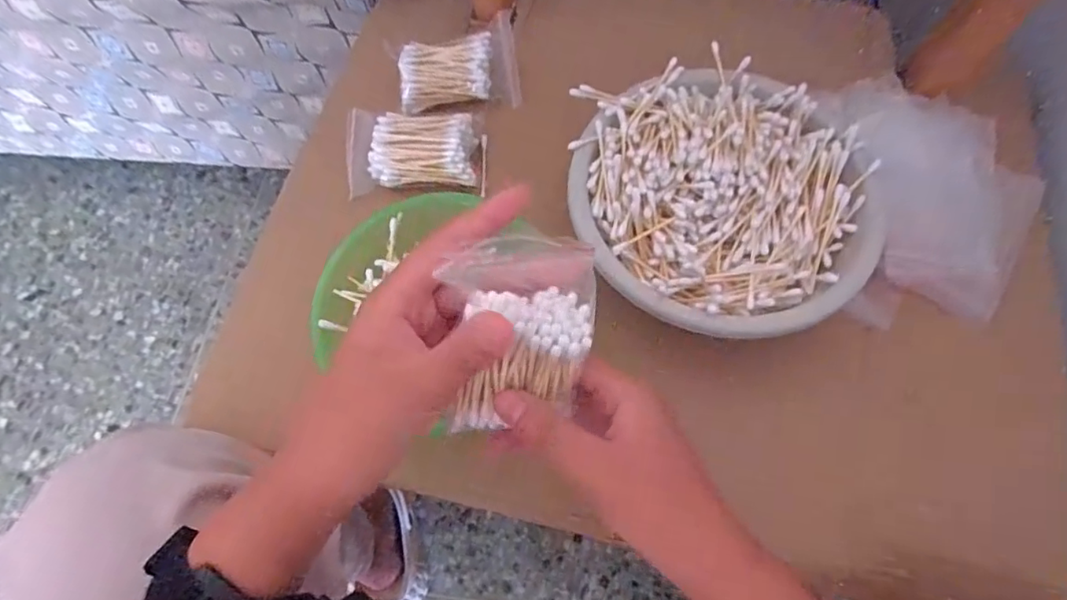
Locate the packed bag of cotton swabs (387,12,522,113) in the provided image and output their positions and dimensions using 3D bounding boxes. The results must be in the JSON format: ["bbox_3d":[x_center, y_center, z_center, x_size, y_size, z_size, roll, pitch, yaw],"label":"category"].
[{"bbox_3d":[-0.063,-0.191,0.477,0.102,0.030,0.062,-16,95,-7],"label":"packed bag of cotton swabs"}]

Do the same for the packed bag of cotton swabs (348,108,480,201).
[{"bbox_3d":[-0.097,-0.122,0.453,0.103,0.033,0.078,0,68,1],"label":"packed bag of cotton swabs"}]

